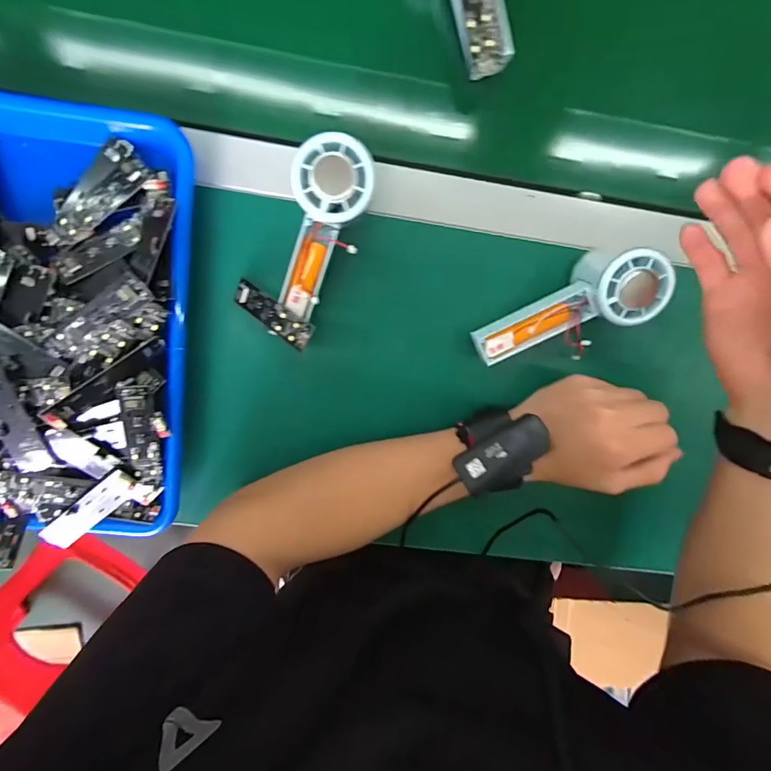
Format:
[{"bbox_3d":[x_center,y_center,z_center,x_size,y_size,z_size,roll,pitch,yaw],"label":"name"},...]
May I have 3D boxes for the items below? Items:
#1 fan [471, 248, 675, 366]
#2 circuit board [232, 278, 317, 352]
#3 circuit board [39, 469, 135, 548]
[{"bbox_3d":[0.147,-0.063,0.349,0.149,0.047,0.065,-22,100,12],"label":"fan"},{"bbox_3d":[-0.088,-0.054,0.330,0.084,0.010,0.022,35,96,25],"label":"circuit board"},{"bbox_3d":[-0.240,0.101,0.341,0.085,0.005,0.024,-40,120,5],"label":"circuit board"}]

